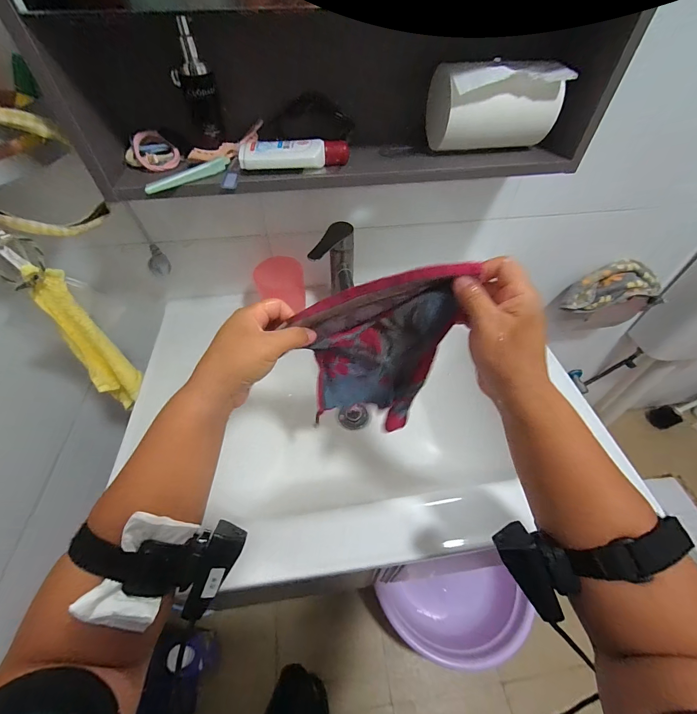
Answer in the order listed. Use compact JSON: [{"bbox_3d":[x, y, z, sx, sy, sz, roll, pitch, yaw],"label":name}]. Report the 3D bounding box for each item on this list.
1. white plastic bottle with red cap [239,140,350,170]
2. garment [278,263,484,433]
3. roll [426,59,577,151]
[{"bbox_3d":[-0.065,-0.249,0.404,0.131,0.025,0.034,-7,52,-4],"label":"white plastic bottle with red cap"},{"bbox_3d":[0.029,-0.002,0.368,0.158,0.226,0.041,5,52,4],"label":"garment"},{"bbox_3d":[0.184,-0.324,0.420,0.149,0.084,0.087,-5,52,-3],"label":"roll"}]

